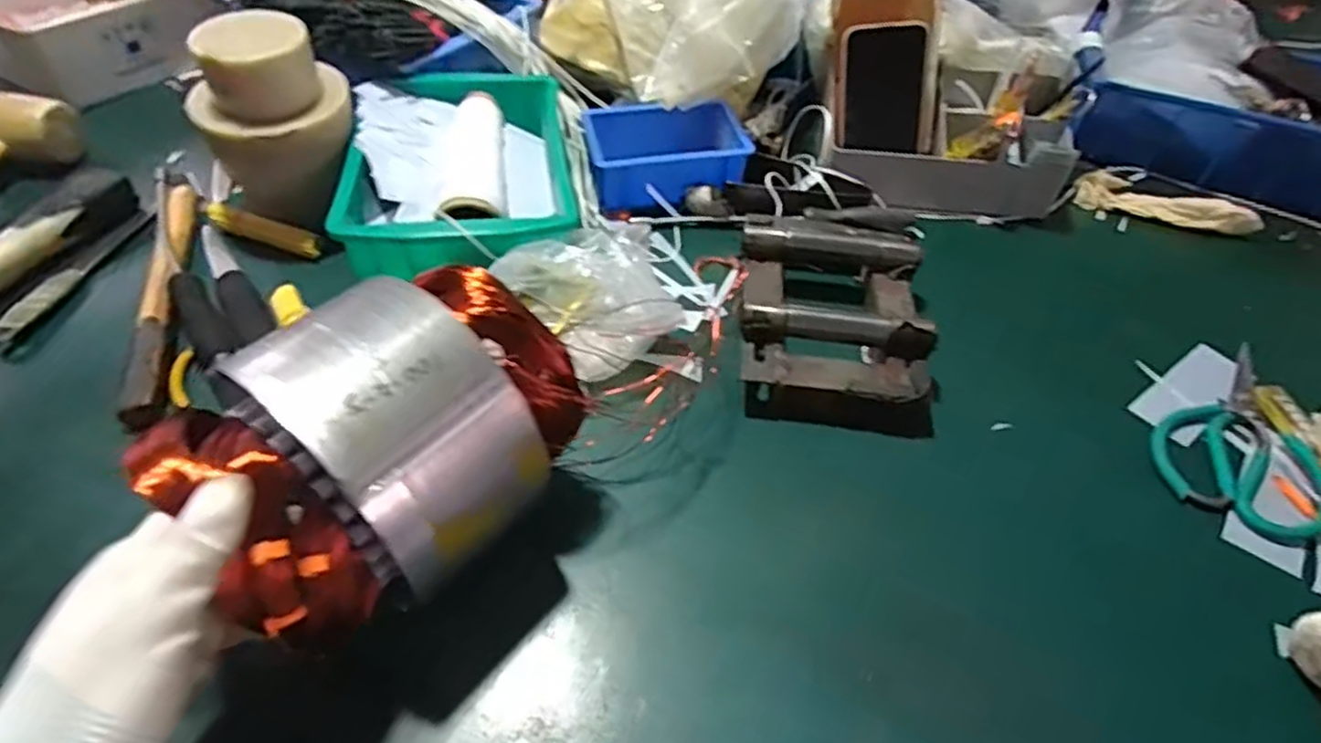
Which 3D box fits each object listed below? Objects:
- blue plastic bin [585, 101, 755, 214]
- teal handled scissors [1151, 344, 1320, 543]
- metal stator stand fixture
[{"bbox_3d":[0.005,-0.204,0.683,0.150,0.052,0.102,-3,48,-7],"label":"blue plastic bin"},{"bbox_3d":[0.425,0.050,0.520,0.108,0.014,0.170,36,55,25],"label":"teal handled scissors"},{"bbox_3d":[0.130,-0.053,0.564,0.140,0.051,0.197,7,48,2],"label":"metal stator stand fixture"}]

